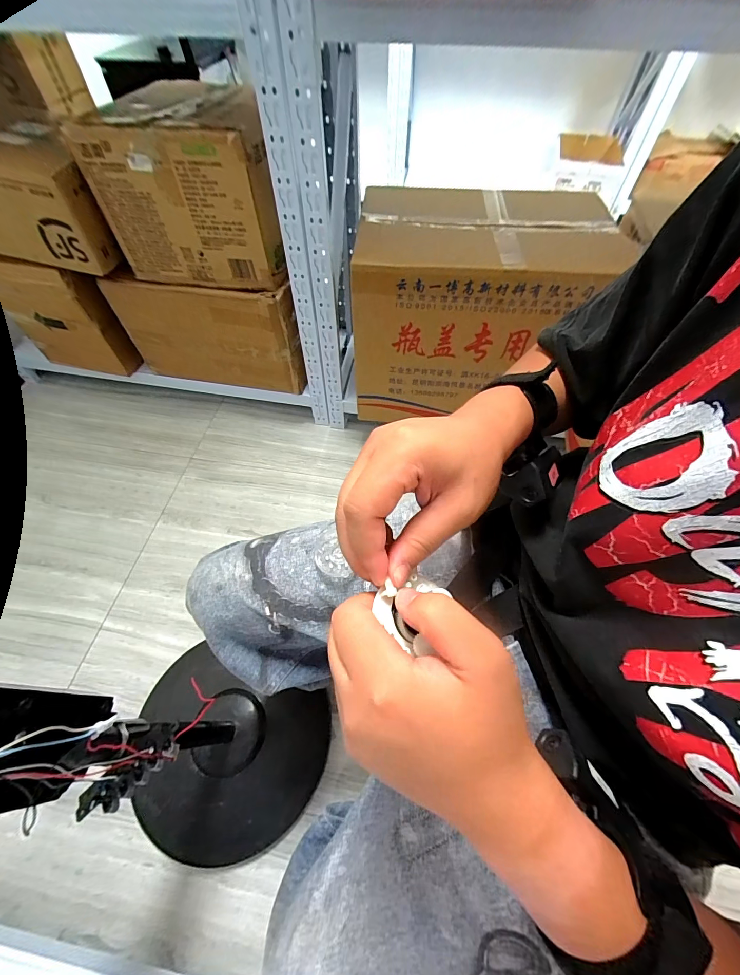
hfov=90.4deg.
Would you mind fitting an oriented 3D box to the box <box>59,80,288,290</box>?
[{"bbox_3d":[-0.378,-0.690,0.852,0.385,0.295,0.271,9,57,6],"label":"box"}]

